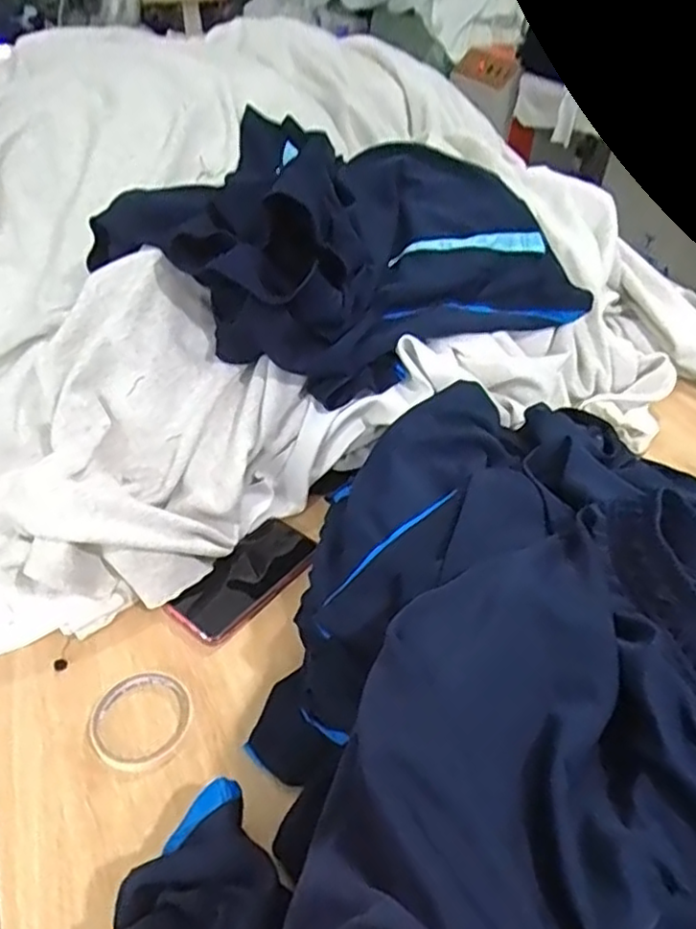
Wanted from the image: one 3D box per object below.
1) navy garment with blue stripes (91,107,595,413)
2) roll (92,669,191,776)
[{"bbox_3d":[-0.051,-0.299,0.850,0.517,0.171,0.480,-19,46,-20],"label":"navy garment with blue stripes"},{"bbox_3d":[-0.184,0.225,0.589,0.089,0.016,0.083,0,43,0],"label":"roll"}]

